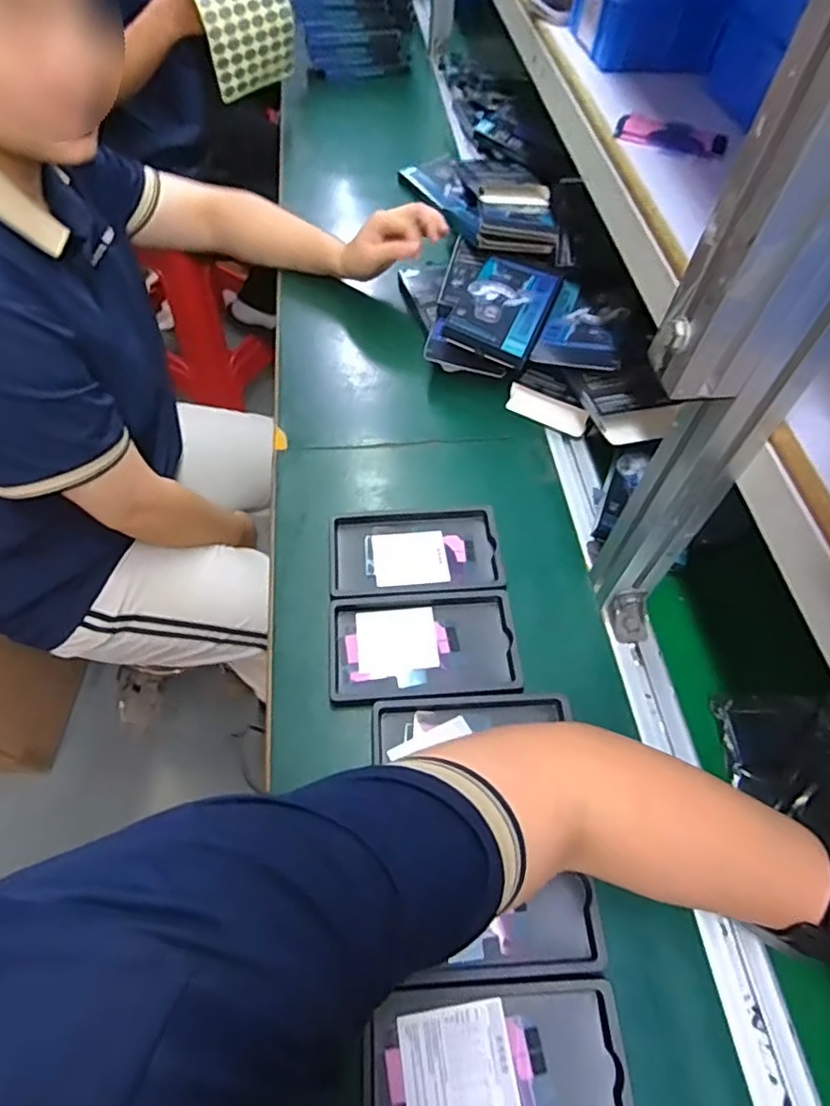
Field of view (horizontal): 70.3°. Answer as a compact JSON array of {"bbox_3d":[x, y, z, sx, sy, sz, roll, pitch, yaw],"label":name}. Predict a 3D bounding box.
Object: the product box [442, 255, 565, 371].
[{"bbox_3d":[0.106,-0.282,0.670,0.093,0.025,0.171,21,59,11],"label":"product box"}]

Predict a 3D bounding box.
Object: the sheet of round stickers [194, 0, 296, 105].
[{"bbox_3d":[-0.267,-0.813,0.915,0.064,0.141,0.152,36,63,19],"label":"sheet of round stickers"}]

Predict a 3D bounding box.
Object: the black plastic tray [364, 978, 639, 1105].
[{"bbox_3d":[0.051,0.325,0.364,0.157,0.028,0.096,-1,58,-3],"label":"black plastic tray"}]

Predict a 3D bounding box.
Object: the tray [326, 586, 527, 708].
[{"bbox_3d":[0.007,0.077,0.511,0.157,0.009,0.098,-4,58,-5],"label":"tray"}]

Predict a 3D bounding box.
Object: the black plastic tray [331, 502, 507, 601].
[{"bbox_3d":[0.000,-0.003,0.565,0.155,0.016,0.095,-3,58,-4],"label":"black plastic tray"}]

